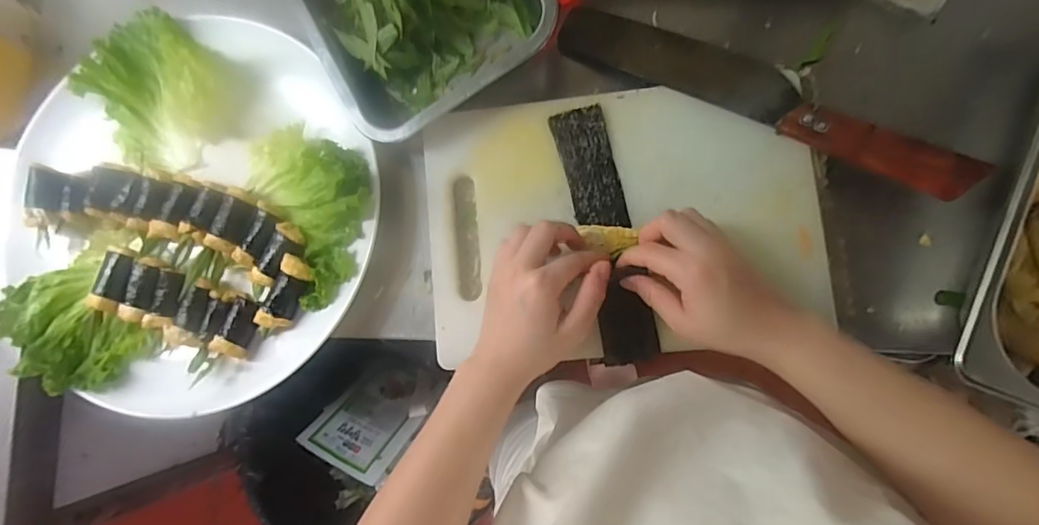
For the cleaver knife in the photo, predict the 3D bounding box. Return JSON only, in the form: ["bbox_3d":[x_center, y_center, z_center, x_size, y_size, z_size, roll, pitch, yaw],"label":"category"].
[{"bbox_3d":[0.182,-0.138,0.426,0.327,0.046,0.051,29,88,9],"label":"cleaver knife"}]

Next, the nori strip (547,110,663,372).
[{"bbox_3d":[0.069,-0.024,0.435,0.044,0.008,0.208,-12,82,0],"label":"nori strip"}]

